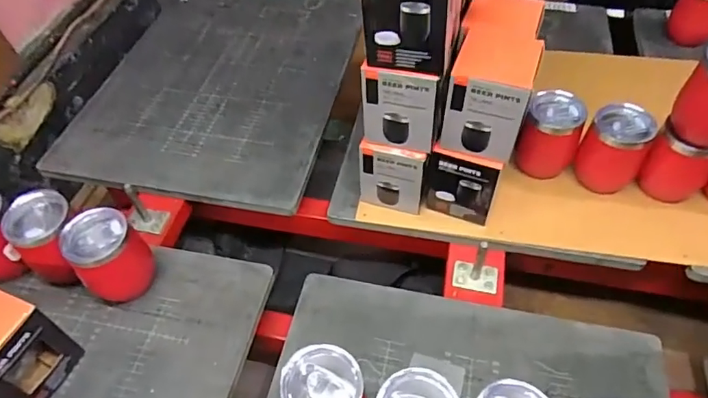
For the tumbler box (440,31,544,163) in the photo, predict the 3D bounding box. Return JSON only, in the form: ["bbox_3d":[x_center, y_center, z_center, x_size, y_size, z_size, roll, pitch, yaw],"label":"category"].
[{"bbox_3d":[0.164,-0.125,0.608,0.089,0.108,0.095,15,53,15],"label":"tumbler box"}]

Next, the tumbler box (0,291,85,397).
[{"bbox_3d":[-0.391,0.166,0.560,0.095,0.138,0.097,18,55,16],"label":"tumbler box"}]

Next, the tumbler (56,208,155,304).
[{"bbox_3d":[-0.302,0.079,0.635,0.077,0.118,0.079,-1,51,2],"label":"tumbler"}]

